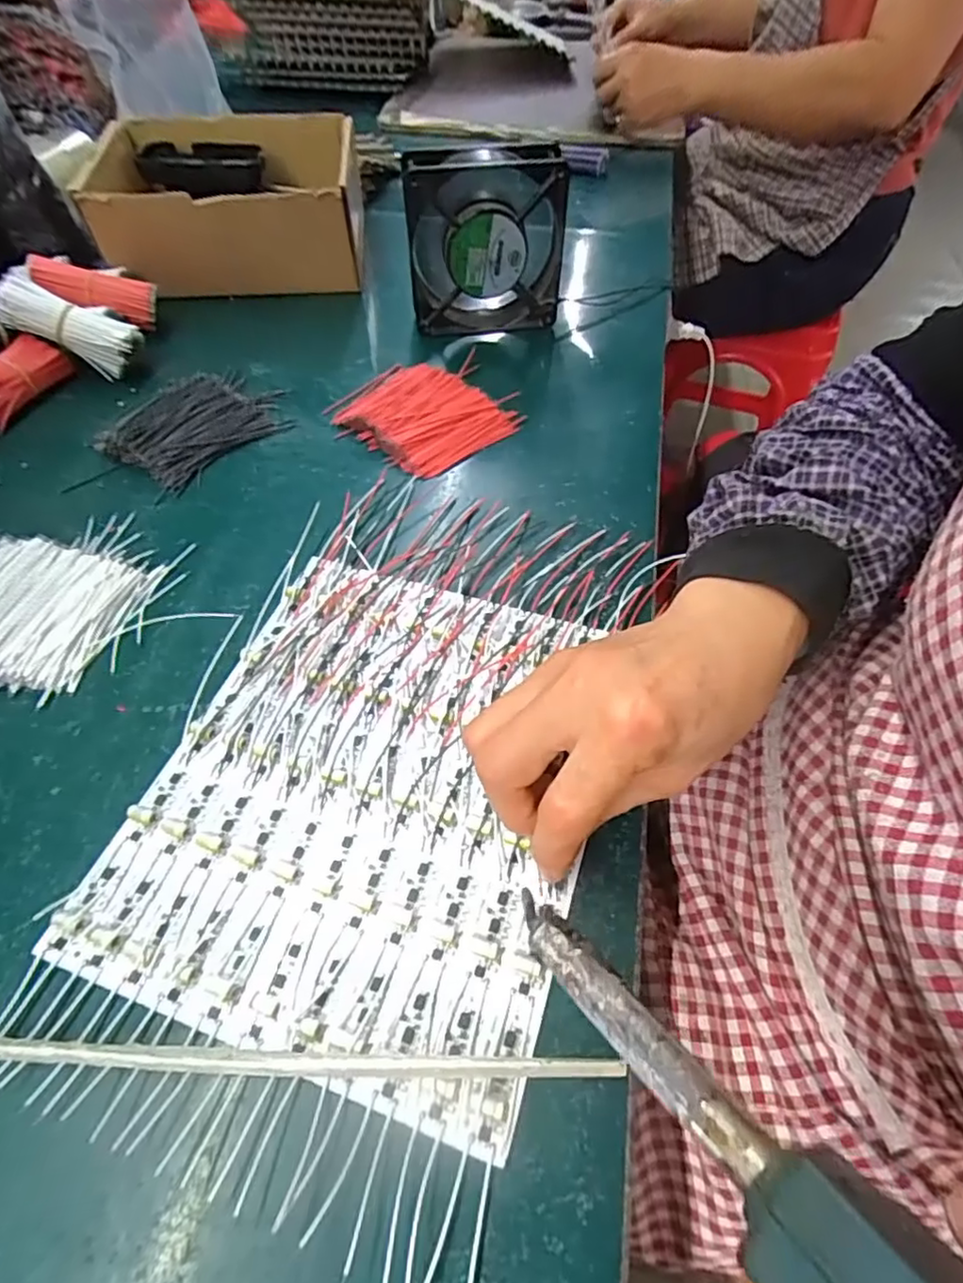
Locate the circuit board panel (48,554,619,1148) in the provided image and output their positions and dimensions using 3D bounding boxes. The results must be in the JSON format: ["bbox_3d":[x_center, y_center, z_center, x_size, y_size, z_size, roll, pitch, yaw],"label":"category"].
[{"bbox_3d":[-0.049,0.060,0.289,0.192,0.009,0.227,15,55,12],"label":"circuit board panel"}]

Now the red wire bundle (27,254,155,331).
[{"bbox_3d":[-0.315,-0.285,0.502,0.091,0.021,0.033,11,50,-22],"label":"red wire bundle"}]

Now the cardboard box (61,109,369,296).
[{"bbox_3d":[-0.227,-0.406,0.581,0.225,0.090,0.183,-6,53,-3],"label":"cardboard box"}]

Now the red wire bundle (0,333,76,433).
[{"bbox_3d":[-0.354,-0.194,0.466,0.034,0.035,0.088,28,58,20],"label":"red wire bundle"}]

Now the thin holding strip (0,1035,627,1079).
[{"bbox_3d":[-0.090,0.147,0.219,0.273,0.012,0.008,1,53,2],"label":"thin holding strip"}]

